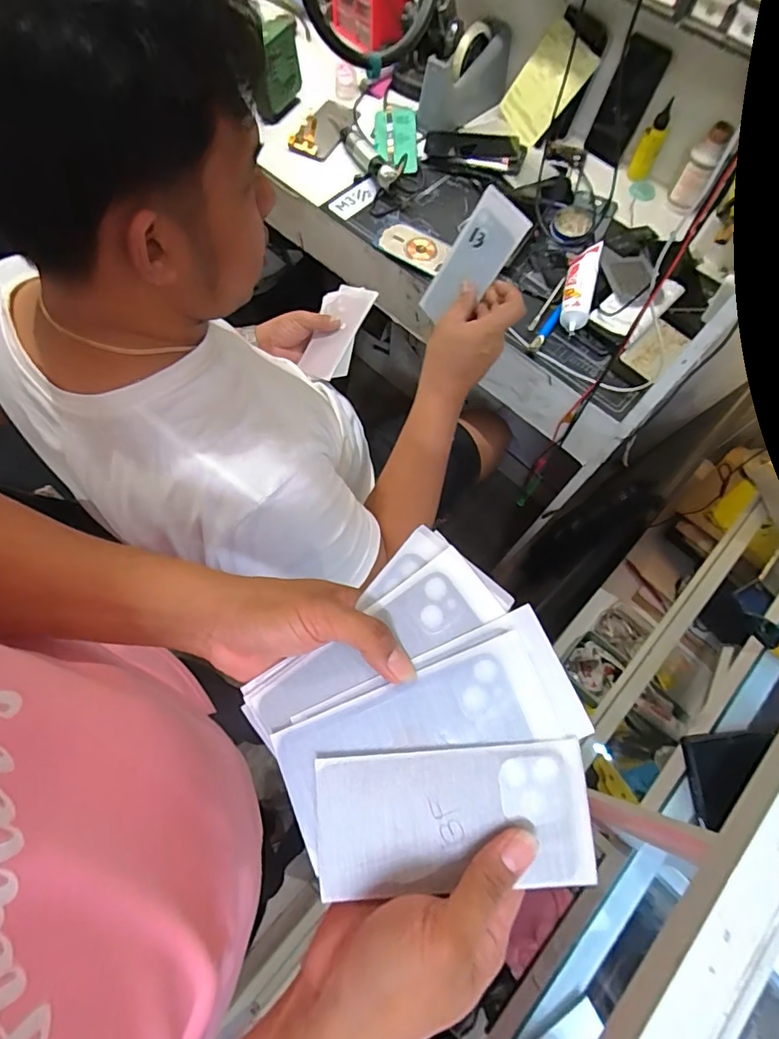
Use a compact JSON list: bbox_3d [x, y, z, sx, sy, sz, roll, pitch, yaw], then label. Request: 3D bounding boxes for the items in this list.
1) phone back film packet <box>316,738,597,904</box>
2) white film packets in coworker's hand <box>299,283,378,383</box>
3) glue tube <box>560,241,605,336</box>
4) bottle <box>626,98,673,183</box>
[{"bbox_3d":[0.035,0.169,0.282,0.150,0.005,0.072,-6,80,1],"label":"phone back film packet"},{"bbox_3d":[-0.089,-0.300,0.808,0.099,0.013,0.162,18,84,33],"label":"white film packets in coworker's hand"},{"bbox_3d":[0.283,-0.346,0.744,0.041,0.047,0.149,15,69,4],"label":"glue tube"},{"bbox_3d":[0.436,-0.625,0.837,0.037,0.111,0.027,34,72,10],"label":"bottle"}]

